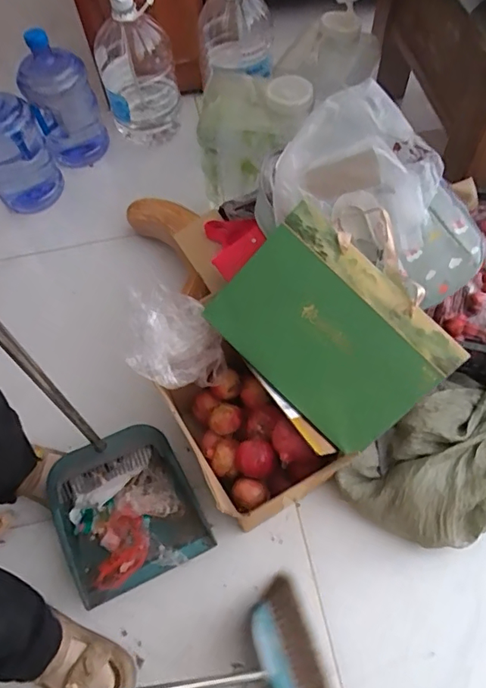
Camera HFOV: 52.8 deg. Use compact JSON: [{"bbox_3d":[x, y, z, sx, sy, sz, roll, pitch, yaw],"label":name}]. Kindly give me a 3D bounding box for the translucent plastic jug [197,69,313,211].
[{"bbox_3d":[0.032,-0.506,1.248,0.266,0.288,0.212,16,65,12],"label":"translucent plastic jug"}]

